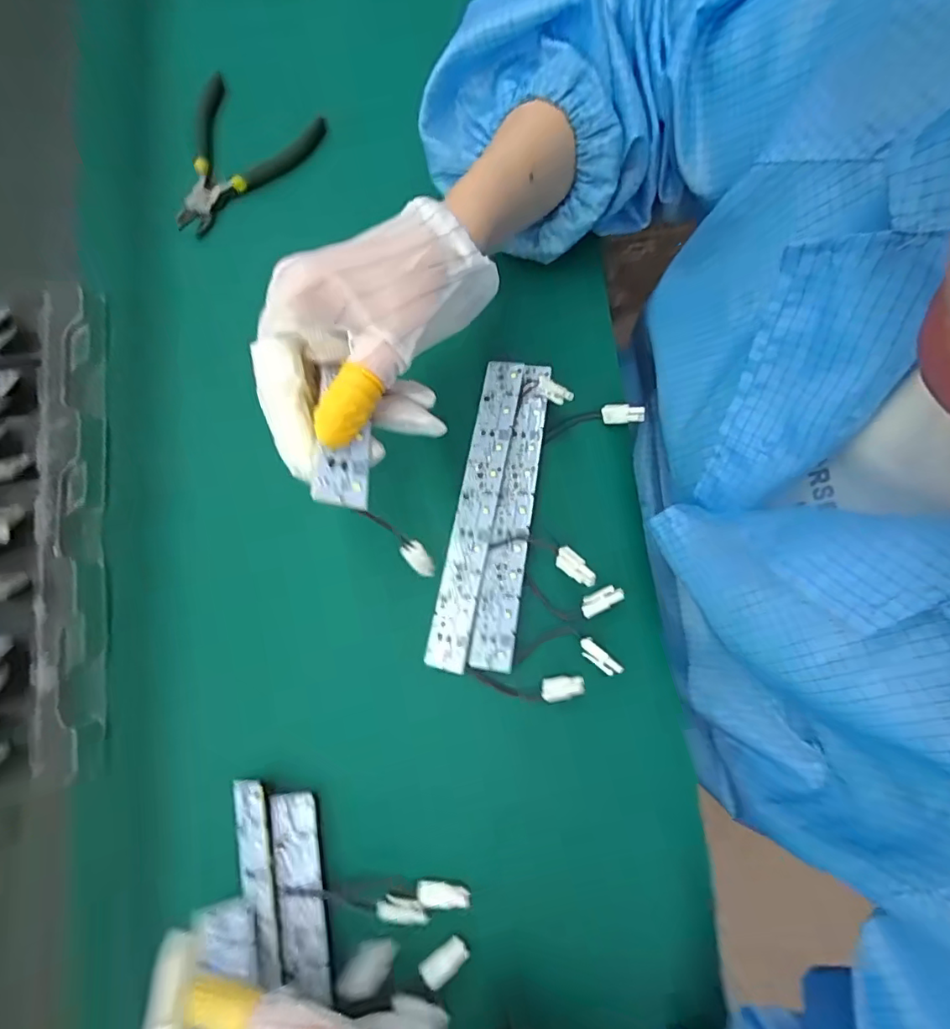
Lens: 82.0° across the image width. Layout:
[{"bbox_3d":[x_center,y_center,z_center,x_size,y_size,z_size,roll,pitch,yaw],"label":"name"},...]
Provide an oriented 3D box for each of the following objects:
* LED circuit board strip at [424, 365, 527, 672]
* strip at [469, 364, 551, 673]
[{"bbox_3d":[0.000,-0.003,0.336,0.024,0.009,0.190,12,80,3],"label":"LED circuit board strip"},{"bbox_3d":[0.024,-0.002,0.340,0.024,0.005,0.191,8,79,7],"label":"strip"}]

